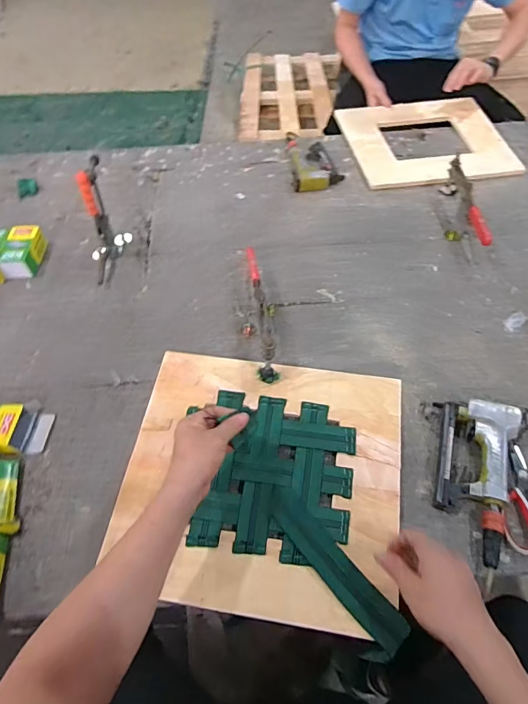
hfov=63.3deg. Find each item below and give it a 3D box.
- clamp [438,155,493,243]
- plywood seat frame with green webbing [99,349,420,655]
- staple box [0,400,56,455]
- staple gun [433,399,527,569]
[{"bbox_3d":[0.461,-0.330,0.995,0.051,0.089,0.286,3,55,4],"label":"clamp"},{"bbox_3d":[-0.003,0.185,0.680,0.424,0.013,0.396,8,55,7],"label":"plywood seat frame with green webbing"},{"bbox_3d":[-0.453,0.129,0.735,0.155,0.034,0.098,-5,54,-2],"label":"staple box"},{"bbox_3d":[0.331,0.189,0.657,0.125,0.045,0.244,11,55,9],"label":"staple gun"}]

